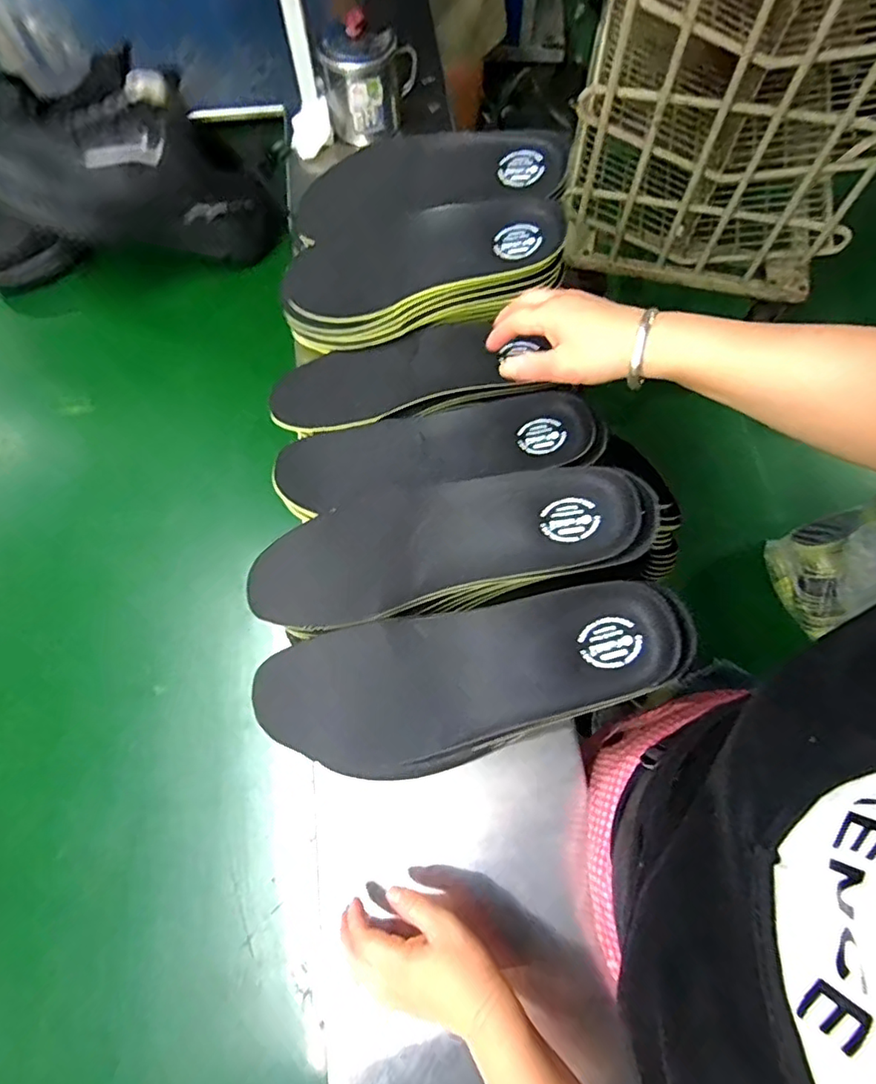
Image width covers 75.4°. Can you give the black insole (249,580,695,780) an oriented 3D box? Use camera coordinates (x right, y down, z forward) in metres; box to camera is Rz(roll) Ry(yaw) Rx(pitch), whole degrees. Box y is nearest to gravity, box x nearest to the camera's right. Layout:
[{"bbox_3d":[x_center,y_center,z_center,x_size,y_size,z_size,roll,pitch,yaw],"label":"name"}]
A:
[{"bbox_3d":[0.019,0.103,0.425,0.318,0.029,0.109,-15,69,11],"label":"black insole"}]

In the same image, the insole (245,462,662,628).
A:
[{"bbox_3d":[-0.004,0.000,0.465,0.335,0.028,0.109,-12,68,19],"label":"insole"}]

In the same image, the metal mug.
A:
[{"bbox_3d":[-0.091,-0.607,0.741,0.093,0.113,0.113,27,72,9],"label":"metal mug"}]

